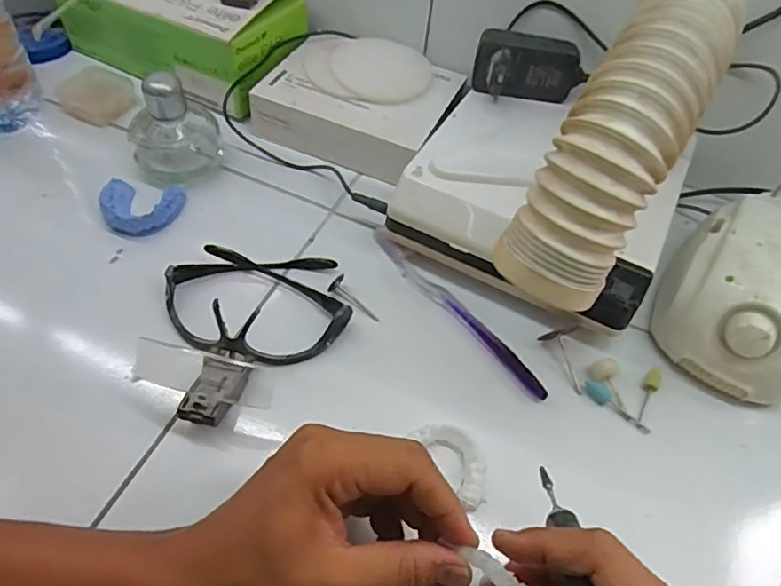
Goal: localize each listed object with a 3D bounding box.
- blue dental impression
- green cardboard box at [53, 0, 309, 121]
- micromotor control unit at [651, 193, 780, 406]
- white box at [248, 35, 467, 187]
[{"bbox_3d":[-0.201,-0.071,0.460,0.060,0.021,0.055,5,52,-2],"label":"blue dental impression"},{"bbox_3d":[-0.206,-0.273,0.563,0.232,0.086,0.123,27,56,14],"label":"green cardboard box"},{"bbox_3d":[0.259,-0.004,0.410,0.108,0.069,0.137,28,56,15],"label":"micromotor control unit"},{"bbox_3d":[-0.031,-0.178,0.534,0.165,0.050,0.132,21,59,11],"label":"white box"}]

